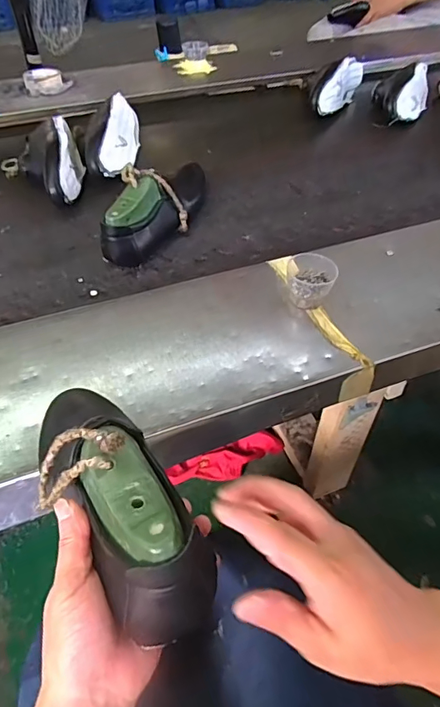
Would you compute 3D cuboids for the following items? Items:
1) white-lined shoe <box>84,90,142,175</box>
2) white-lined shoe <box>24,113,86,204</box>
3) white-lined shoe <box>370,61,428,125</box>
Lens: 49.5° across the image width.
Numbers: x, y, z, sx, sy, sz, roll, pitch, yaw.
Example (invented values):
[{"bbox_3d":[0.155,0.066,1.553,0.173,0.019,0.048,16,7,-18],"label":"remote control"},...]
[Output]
[{"bbox_3d":[-0.206,-0.417,0.930,0.086,0.076,0.248,-3,49,-3],"label":"white-lined shoe"},{"bbox_3d":[-0.307,-0.362,0.878,0.101,0.078,0.267,-15,51,-14],"label":"white-lined shoe"},{"bbox_3d":[0.417,-0.602,1.099,0.126,0.078,0.268,16,51,14],"label":"white-lined shoe"}]

